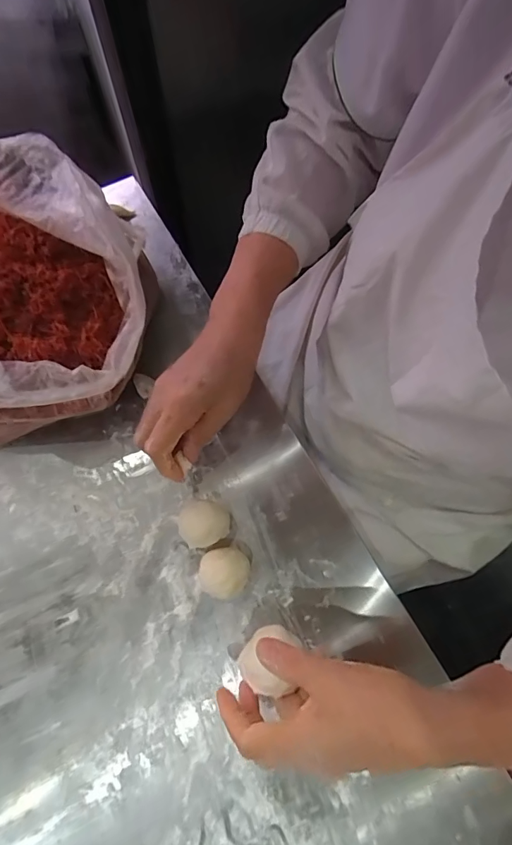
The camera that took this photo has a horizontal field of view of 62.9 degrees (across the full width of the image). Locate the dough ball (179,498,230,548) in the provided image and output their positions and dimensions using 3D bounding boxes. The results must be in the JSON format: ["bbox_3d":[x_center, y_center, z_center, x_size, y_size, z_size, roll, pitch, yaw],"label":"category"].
[{"bbox_3d":[-0.049,0.096,0.400,0.045,0.040,0.042,0,73,-1],"label":"dough ball"}]

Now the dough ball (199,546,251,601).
[{"bbox_3d":[-0.028,0.135,0.382,0.043,0.051,0.040,0,73,-1],"label":"dough ball"}]

